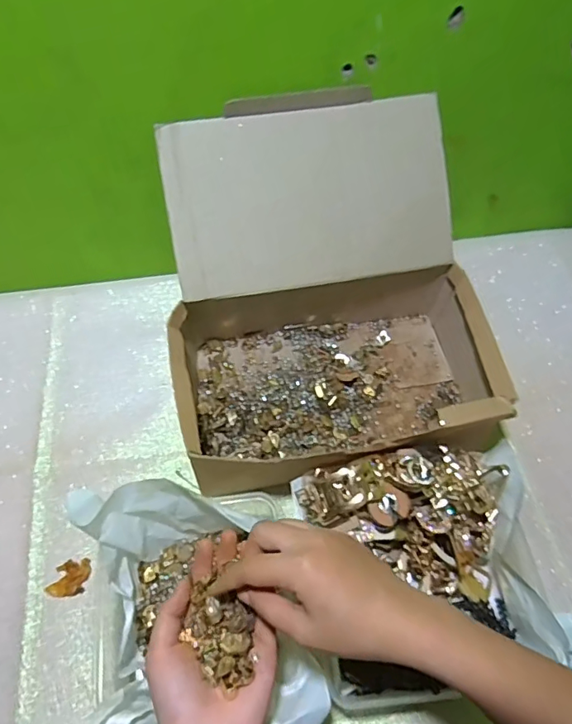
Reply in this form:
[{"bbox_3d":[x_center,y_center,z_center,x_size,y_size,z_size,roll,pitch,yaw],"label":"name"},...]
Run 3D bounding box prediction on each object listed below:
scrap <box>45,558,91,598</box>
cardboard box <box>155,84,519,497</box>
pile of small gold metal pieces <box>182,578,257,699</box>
[{"bbox_3d":[-0.214,0.213,0.499,0.039,0.006,0.034,-6,58,-4],"label":"scrap"},{"bbox_3d":[0.040,-0.077,0.558,0.335,0.211,0.352,-9,58,-6],"label":"cardboard box"},{"bbox_3d":[-0.044,0.186,0.348,0.041,0.014,0.063,-34,64,-20],"label":"pile of small gold metal pieces"}]

